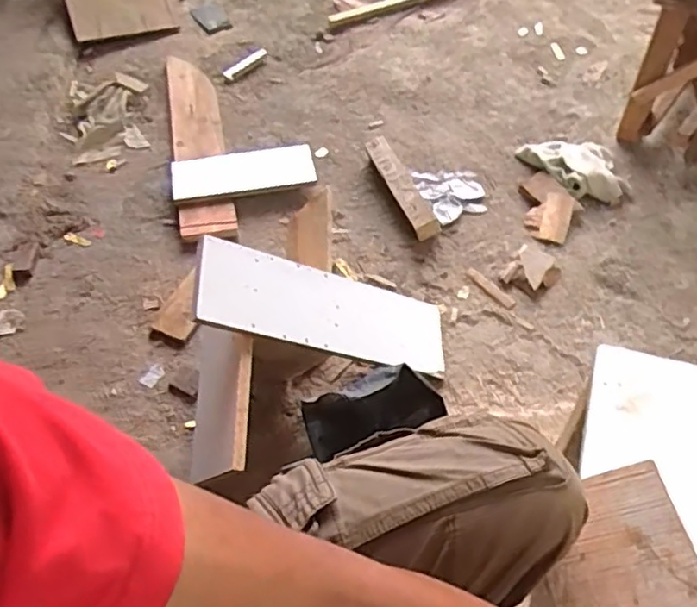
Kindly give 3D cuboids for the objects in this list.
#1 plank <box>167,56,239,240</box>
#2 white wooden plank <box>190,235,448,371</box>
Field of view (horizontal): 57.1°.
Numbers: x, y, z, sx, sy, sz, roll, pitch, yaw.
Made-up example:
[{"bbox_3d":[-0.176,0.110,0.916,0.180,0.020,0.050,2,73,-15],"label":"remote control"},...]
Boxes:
[{"bbox_3d":[-0.303,-0.340,1.282,0.099,0.026,0.548,-11,55,-5],"label":"plank"},{"bbox_3d":[-0.021,0.011,0.912,0.403,0.014,0.123,16,58,-32],"label":"white wooden plank"}]

